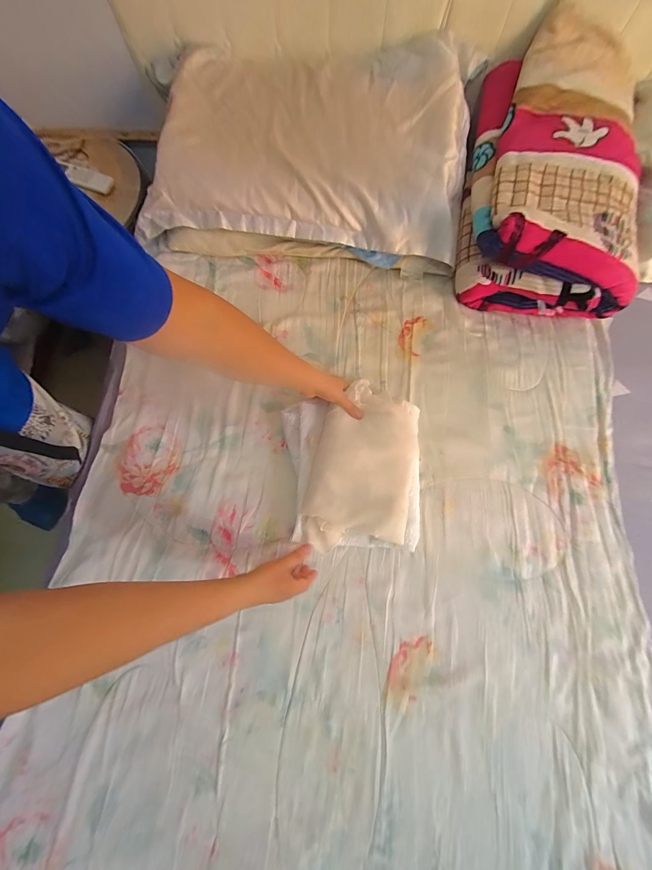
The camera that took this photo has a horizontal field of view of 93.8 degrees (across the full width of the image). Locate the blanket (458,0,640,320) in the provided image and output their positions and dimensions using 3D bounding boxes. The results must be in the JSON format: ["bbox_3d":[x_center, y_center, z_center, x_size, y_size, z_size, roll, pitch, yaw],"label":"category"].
[{"bbox_3d":[0.453,-0.516,0.635,0.303,0.198,0.553,9,74,3],"label":"blanket"}]

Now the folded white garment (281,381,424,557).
[{"bbox_3d":[0.047,0.044,0.547,0.234,0.064,0.297,-1,74,0],"label":"folded white garment"}]

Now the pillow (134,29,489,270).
[{"bbox_3d":[-0.045,-0.598,0.638,0.663,0.128,0.398,7,74,3],"label":"pillow"}]

